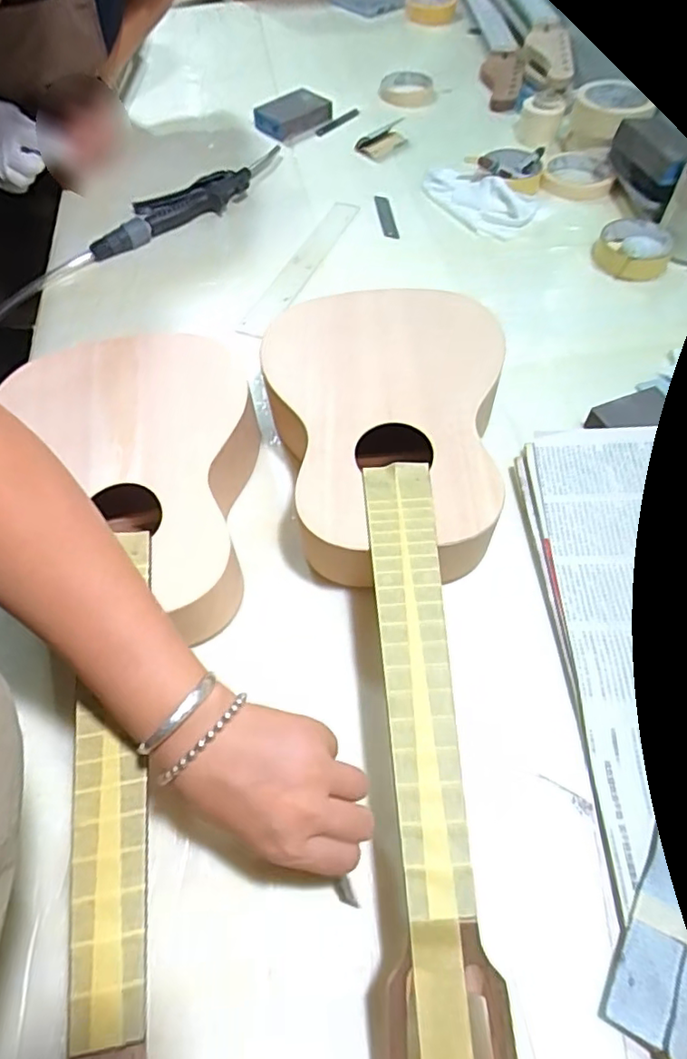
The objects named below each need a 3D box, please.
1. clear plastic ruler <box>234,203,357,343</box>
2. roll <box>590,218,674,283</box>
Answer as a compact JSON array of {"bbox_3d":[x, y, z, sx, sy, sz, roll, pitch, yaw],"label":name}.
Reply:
[{"bbox_3d":[-0.045,-0.296,0.661,0.034,0.007,0.243,23,62,8],"label":"clear plastic ruler"},{"bbox_3d":[0.317,-0.309,0.646,0.079,0.029,0.081,-1,58,1],"label":"roll"}]

